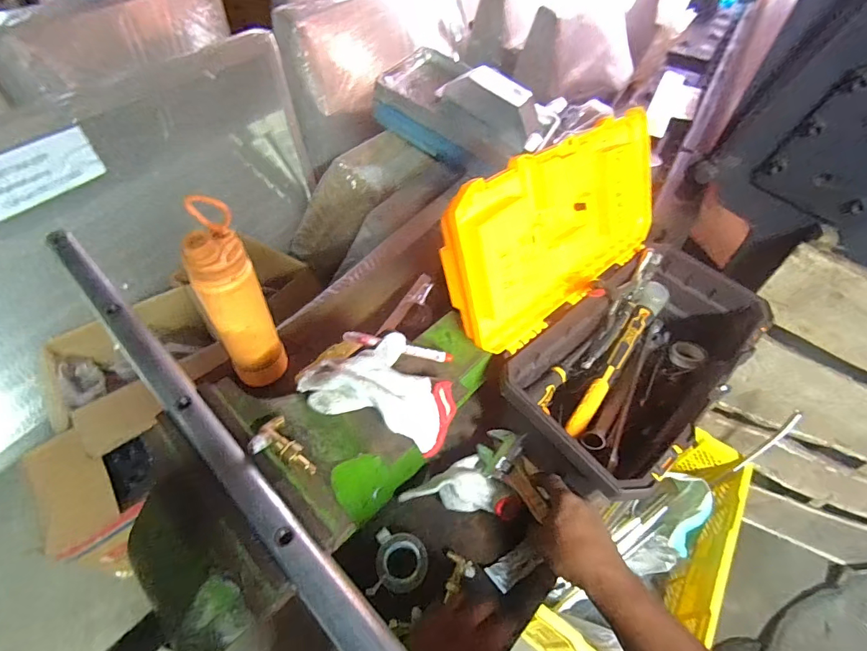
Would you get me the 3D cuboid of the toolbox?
[{"bbox_3d":[0.260,-0.032,0.593,0.428,0.321,0.322,-32,59,-26],"label":"toolbox"}]

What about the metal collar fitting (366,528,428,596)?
[{"bbox_3d":[-0.041,0.284,0.517,0.066,0.026,0.067,4,50,-1],"label":"metal collar fitting"}]

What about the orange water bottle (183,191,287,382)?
[{"bbox_3d":[-0.267,-0.025,0.587,0.074,0.269,0.080,-24,56,-22],"label":"orange water bottle"}]

